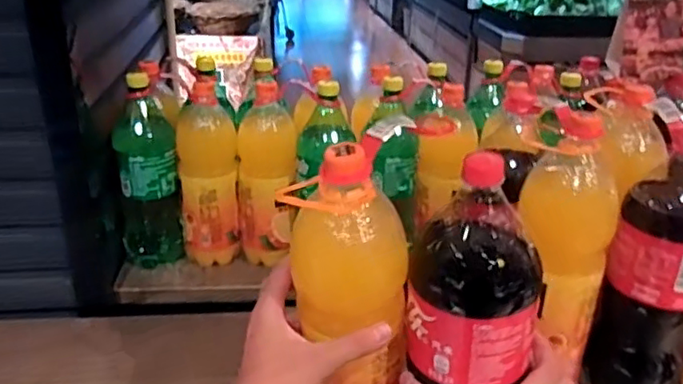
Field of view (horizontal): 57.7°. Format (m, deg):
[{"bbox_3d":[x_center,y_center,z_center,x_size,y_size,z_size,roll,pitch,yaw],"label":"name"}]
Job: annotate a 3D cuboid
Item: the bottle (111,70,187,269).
[{"bbox_3d":[-0.288,-0.030,0.923,0.084,0.284,0.091,-9,26,-21],"label":"bottle"}]

